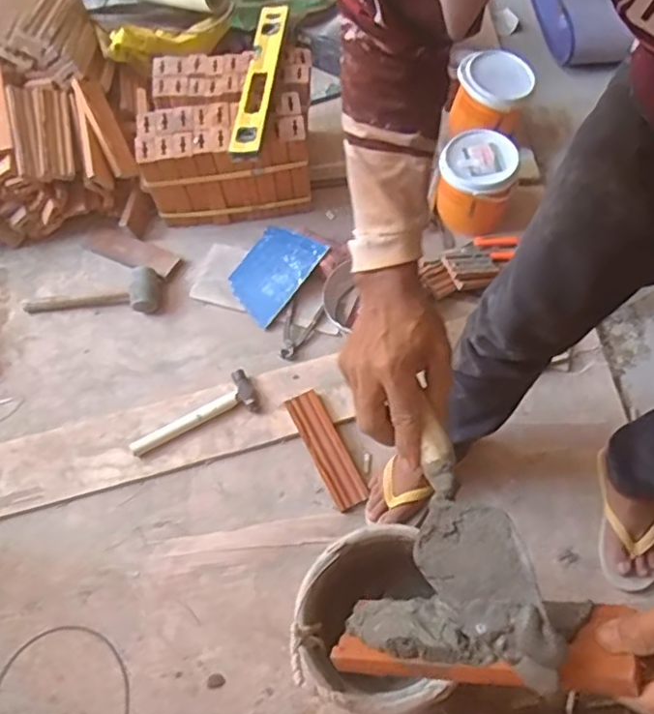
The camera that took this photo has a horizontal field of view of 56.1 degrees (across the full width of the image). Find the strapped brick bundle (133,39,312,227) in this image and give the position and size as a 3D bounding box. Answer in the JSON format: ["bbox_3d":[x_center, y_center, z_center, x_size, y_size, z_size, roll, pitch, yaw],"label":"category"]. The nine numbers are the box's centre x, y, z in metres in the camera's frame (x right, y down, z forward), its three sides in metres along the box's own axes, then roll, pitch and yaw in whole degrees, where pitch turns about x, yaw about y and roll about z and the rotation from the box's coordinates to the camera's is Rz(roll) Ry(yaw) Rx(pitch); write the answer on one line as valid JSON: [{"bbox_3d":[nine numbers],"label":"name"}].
[{"bbox_3d":[-0.216,-0.490,1.375,0.360,0.238,0.313,-2,64,2],"label":"strapped brick bundle"}]

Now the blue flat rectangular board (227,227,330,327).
[{"bbox_3d":[-0.120,-0.189,1.325,0.149,0.010,0.211,38,88,21],"label":"blue flat rectangular board"}]

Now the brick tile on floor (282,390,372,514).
[{"bbox_3d":[-0.001,0.170,1.149,0.064,0.022,0.231,-26,66,-10],"label":"brick tile on floor"}]

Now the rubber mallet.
[{"bbox_3d":[-0.510,-0.136,1.316,0.299,0.055,0.090,-2,64,2],"label":"rubber mallet"}]

